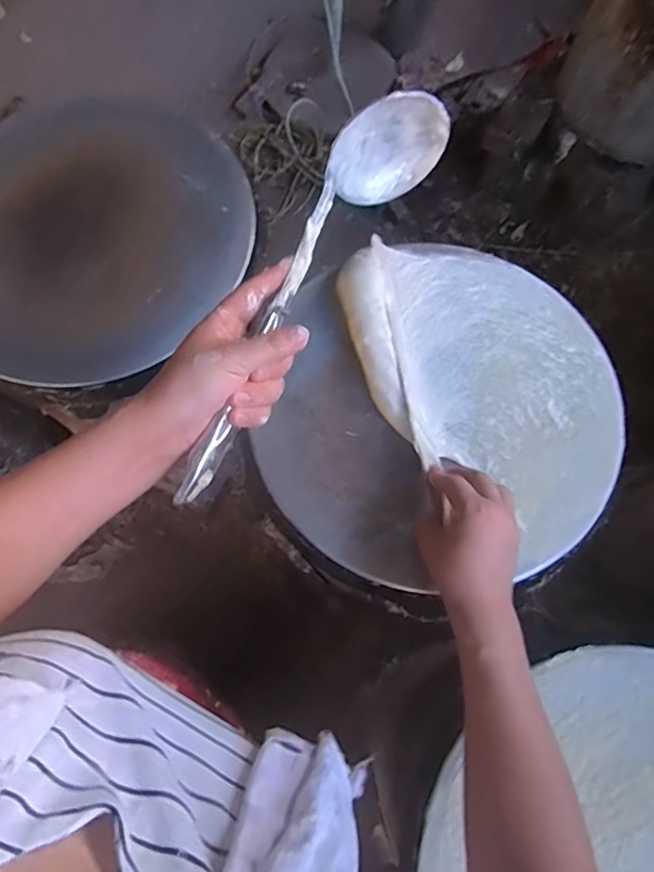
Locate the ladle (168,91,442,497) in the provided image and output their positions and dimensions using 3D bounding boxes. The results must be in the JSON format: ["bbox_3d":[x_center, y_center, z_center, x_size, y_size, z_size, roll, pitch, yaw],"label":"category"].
[{"bbox_3d":[-0.017,-0.101,0.385,0.060,0.079,0.324,28,78,7],"label":"ladle"}]

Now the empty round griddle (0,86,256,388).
[{"bbox_3d":[-0.267,-0.216,0.597,0.317,0.027,0.335,0,85,1],"label":"empty round griddle"}]

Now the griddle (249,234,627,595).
[{"bbox_3d":[0.121,-0.037,0.543,0.334,0.039,0.354,0,73,-1],"label":"griddle"}]

